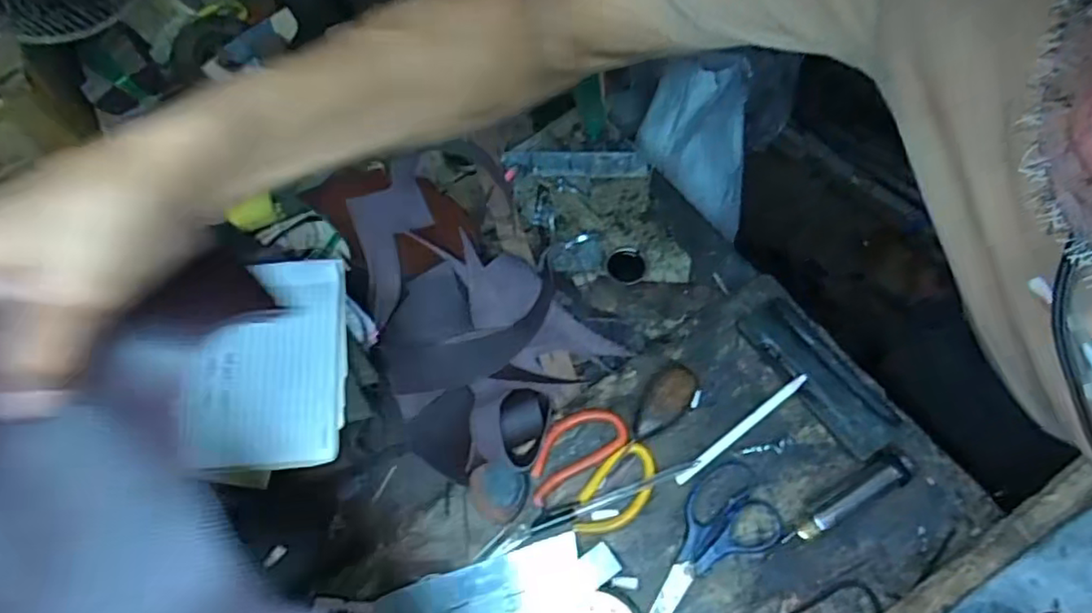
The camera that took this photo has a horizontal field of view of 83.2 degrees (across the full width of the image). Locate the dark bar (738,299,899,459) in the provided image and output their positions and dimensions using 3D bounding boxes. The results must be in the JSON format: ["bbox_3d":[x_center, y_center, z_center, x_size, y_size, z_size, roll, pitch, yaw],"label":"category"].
[{"bbox_3d":[0.239,0.058,0.545,0.046,0.018,0.154,-29,67,-15],"label":"dark bar"}]

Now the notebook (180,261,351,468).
[{"bbox_3d":[-0.199,0.037,0.447,0.129,0.020,0.154,8,70,-32],"label":"notebook"}]

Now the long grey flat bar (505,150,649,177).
[{"bbox_3d":[0.031,-0.160,0.681,0.156,0.006,0.035,1,70,6],"label":"long grey flat bar"}]

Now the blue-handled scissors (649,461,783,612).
[{"bbox_3d":[0.122,0.191,0.498,0.144,0.018,0.073,-31,68,-16],"label":"blue-handled scissors"}]

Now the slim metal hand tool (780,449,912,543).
[{"bbox_3d":[0.243,0.153,0.491,0.120,0.018,0.027,-29,68,-11],"label":"slim metal hand tool"}]

